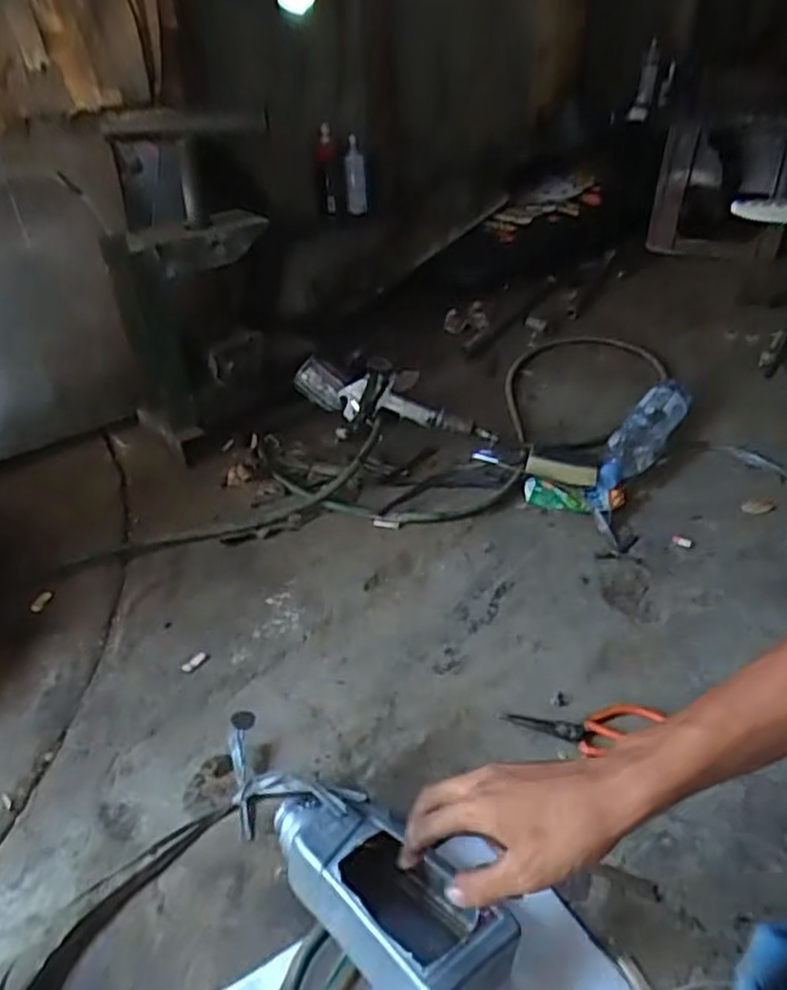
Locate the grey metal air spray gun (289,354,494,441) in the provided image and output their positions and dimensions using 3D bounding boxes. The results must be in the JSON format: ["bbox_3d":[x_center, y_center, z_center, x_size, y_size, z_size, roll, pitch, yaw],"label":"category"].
[{"bbox_3d":[-0.006,-0.141,1.169,0.337,0.106,0.087,15,40,25],"label":"grey metal air spray gun"}]

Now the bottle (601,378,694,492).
[{"bbox_3d":[0.374,-0.088,1.083,0.067,0.039,0.226,28,69,37],"label":"bottle"}]

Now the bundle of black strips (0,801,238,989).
[{"bbox_3d":[-0.241,0.371,0.606,0.094,0.014,0.272,12,38,22],"label":"bundle of black strips"}]

